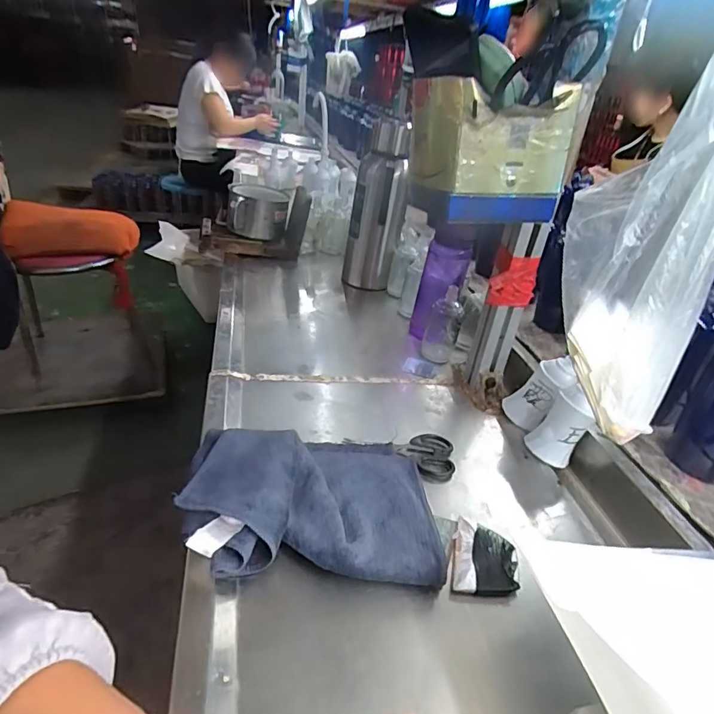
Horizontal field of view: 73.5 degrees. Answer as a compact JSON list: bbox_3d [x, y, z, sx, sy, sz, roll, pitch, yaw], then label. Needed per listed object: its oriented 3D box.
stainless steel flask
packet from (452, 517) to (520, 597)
[{"bbox_3d":[0.037,-0.283,0.942,0.102,0.299,0.092,5,30,-4],"label":"stainless steel flask"},{"bbox_3d":[0.121,0.191,0.456,0.059,0.010,0.083,11,30,6],"label":"packet"}]

